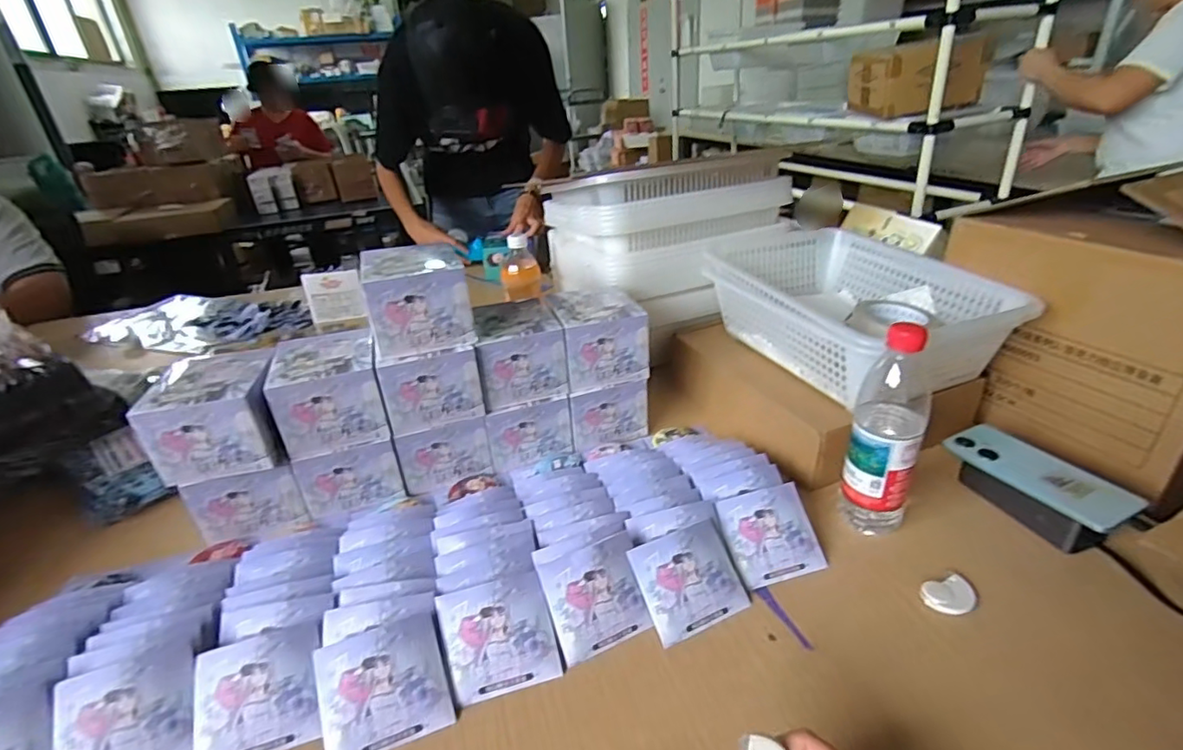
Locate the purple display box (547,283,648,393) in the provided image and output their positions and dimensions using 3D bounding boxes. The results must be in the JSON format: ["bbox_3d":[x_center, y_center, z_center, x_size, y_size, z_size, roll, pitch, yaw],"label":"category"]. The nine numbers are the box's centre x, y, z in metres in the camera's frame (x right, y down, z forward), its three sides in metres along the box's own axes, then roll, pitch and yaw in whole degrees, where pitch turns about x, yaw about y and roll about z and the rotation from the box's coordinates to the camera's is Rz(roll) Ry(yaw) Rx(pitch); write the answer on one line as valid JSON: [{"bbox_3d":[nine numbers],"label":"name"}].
[{"bbox_3d":[0.007,-0.050,0.740,0.106,0.094,0.106,-11,29,-14],"label":"purple display box"}]

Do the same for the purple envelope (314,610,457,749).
[{"bbox_3d":[-0.164,0.247,0.445,0.094,0.010,0.088,-14,70,-20],"label":"purple envelope"}]

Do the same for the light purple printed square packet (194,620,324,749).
[{"bbox_3d":[-0.265,0.255,0.447,0.093,0.007,0.087,-12,69,-16],"label":"light purple printed square packet"}]

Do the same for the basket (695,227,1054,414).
[{"bbox_3d":[0.334,-0.090,0.761,0.263,0.109,0.368,-14,30,-18],"label":"basket"}]

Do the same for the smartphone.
[{"bbox_3d":[0.457,0.099,0.579,0.074,0.013,0.157,-22,34,-15],"label":"smartphone"}]

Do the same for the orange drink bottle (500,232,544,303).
[{"bbox_3d":[-0.117,-0.176,0.927,0.061,0.100,0.056,-3,28,1],"label":"orange drink bottle"}]

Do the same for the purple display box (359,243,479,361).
[{"bbox_3d":[-0.200,-0.088,0.641,0.110,0.094,0.097,-11,29,-14],"label":"purple display box"}]

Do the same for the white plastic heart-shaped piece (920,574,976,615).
[{"bbox_3d":[0.331,0.203,0.519,0.050,0.008,0.036,-9,35,-10],"label":"white plastic heart-shaped piece"}]

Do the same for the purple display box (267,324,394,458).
[{"bbox_3d":[-0.300,0.017,0.652,0.107,0.094,0.110,-12,29,-15],"label":"purple display box"}]

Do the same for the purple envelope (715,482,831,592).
[{"bbox_3d":[0.181,0.160,0.565,0.092,0.008,0.088,-13,71,-9],"label":"purple envelope"}]

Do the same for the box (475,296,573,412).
[{"bbox_3d":[-0.095,-0.031,0.714,0.106,0.097,0.101,-12,30,-15],"label":"box"}]

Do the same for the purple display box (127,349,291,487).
[{"bbox_3d":[-0.405,0.042,0.617,0.117,0.095,0.111,-11,29,-13],"label":"purple display box"}]

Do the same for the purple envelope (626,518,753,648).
[{"bbox_3d":[0.092,0.188,0.521,0.094,0.011,0.086,-16,74,-18],"label":"purple envelope"}]

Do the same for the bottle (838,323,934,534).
[{"bbox_3d":[0.296,0.056,0.560,0.067,0.219,0.064,16,35,32],"label":"bottle"}]

